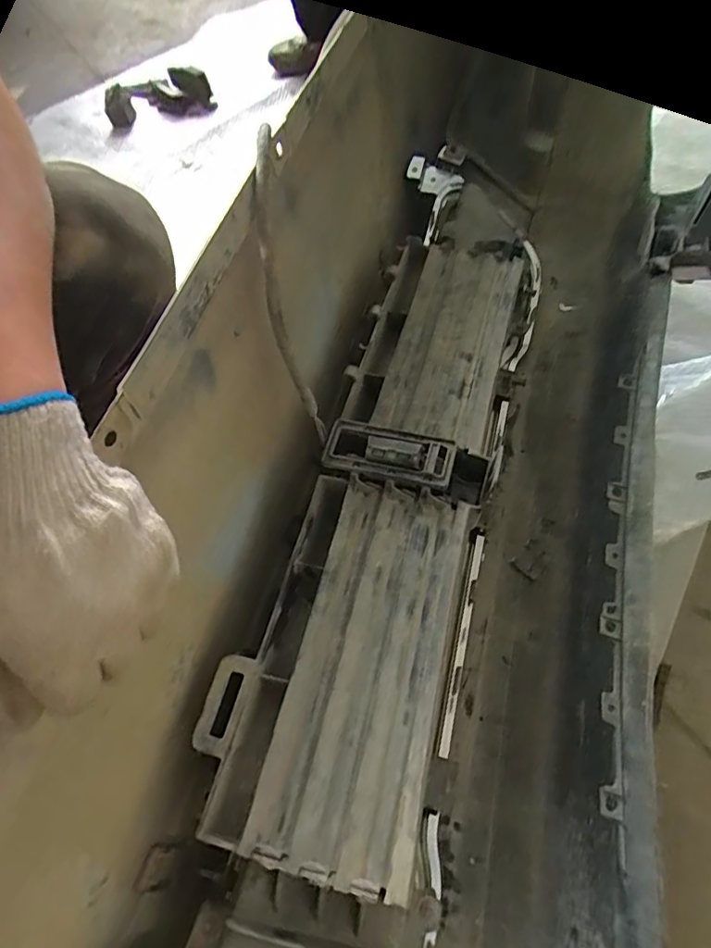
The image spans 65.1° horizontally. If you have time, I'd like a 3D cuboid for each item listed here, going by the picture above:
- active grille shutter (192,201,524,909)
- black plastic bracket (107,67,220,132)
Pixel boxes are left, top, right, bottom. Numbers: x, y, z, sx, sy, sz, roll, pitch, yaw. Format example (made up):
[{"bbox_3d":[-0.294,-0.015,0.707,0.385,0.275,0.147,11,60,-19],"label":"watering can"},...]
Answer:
[{"bbox_3d":[0.043,-0.009,0.554,0.172,0.067,0.687,15,59,6],"label":"active grille shutter"},{"bbox_3d":[-0.430,-0.834,1.236,0.219,0.059,0.169,-11,60,-9],"label":"black plastic bracket"}]

